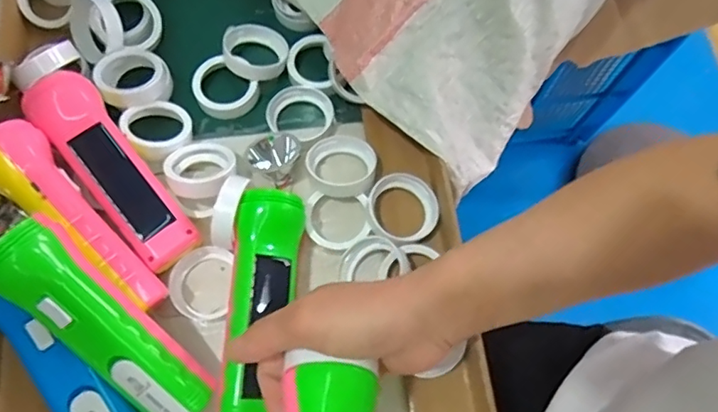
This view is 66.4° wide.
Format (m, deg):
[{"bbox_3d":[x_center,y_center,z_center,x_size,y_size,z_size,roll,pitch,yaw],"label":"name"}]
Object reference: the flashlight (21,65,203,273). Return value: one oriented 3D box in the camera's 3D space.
[{"bbox_3d":[-0.181,-0.027,0.398,0.049,0.042,0.166,-36,74,-13],"label":"flashlight"}]

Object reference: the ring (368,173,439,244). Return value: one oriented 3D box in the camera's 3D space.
[{"bbox_3d":[0.033,0.002,0.415,0.053,0.021,0.055,0,70,-1],"label":"ring"}]

